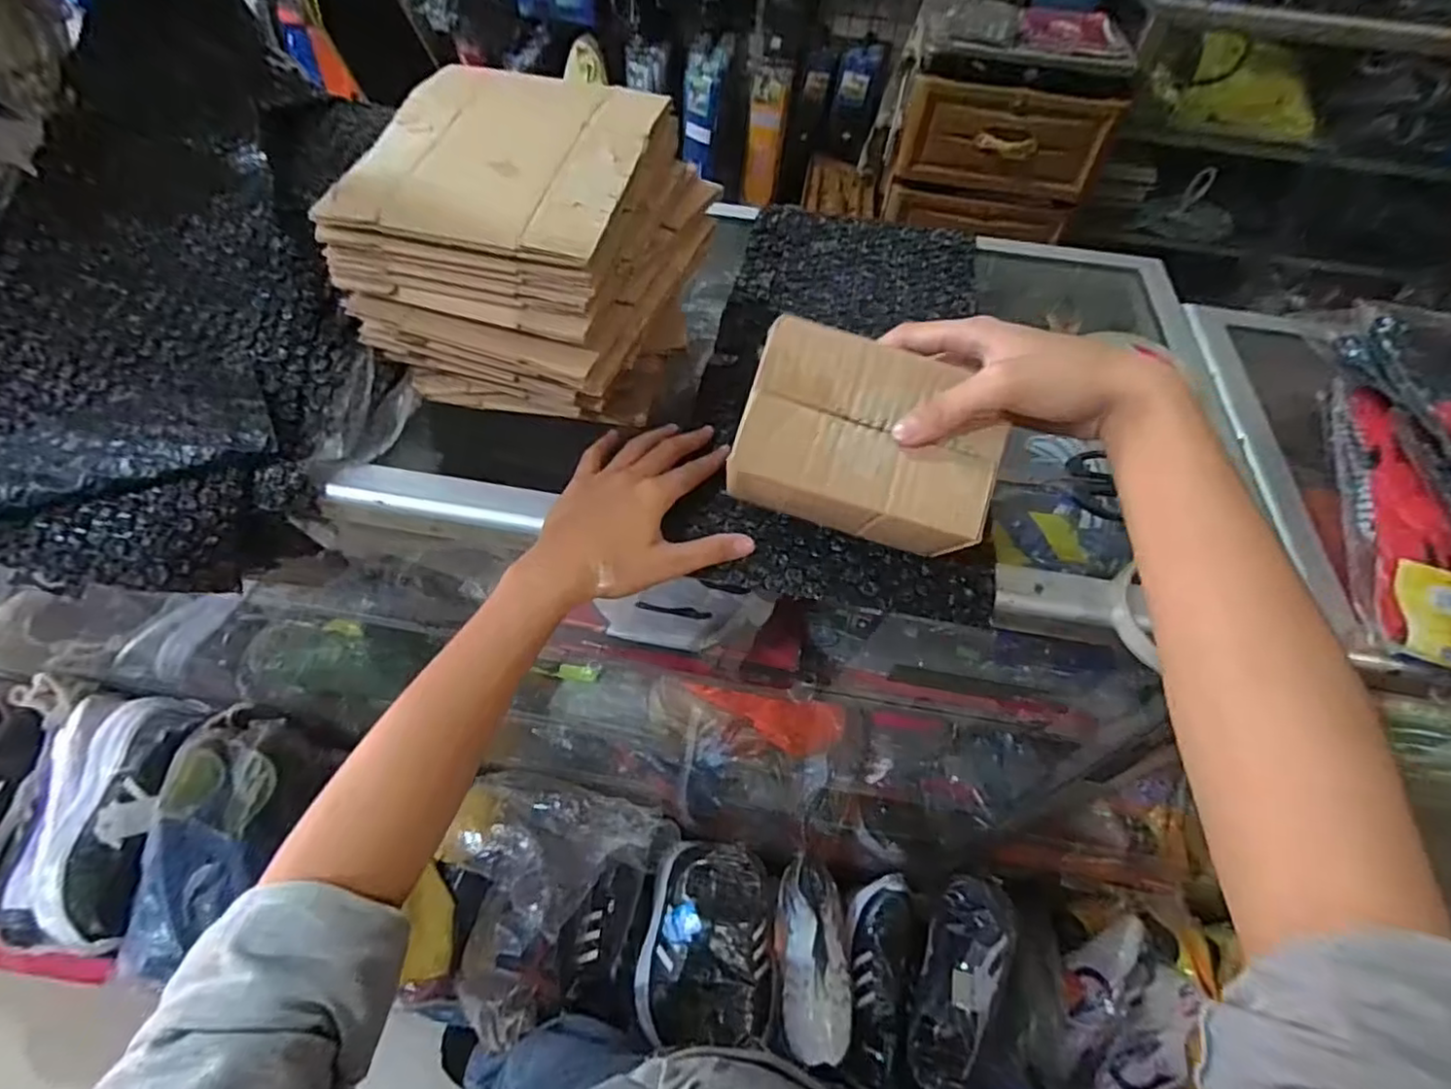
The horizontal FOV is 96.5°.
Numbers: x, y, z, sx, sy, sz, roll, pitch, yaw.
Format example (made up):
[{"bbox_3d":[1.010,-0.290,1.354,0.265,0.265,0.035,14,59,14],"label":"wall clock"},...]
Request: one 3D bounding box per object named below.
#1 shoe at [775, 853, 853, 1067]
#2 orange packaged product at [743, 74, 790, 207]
[{"bbox_3d":[0.134,0.593,0.936,0.104,0.094,0.242,3,54,-2],"label":"shoe"},{"bbox_3d":[0.103,-1.048,1.695,0.094,0.285,0.025,8,42,1],"label":"orange packaged product"}]

